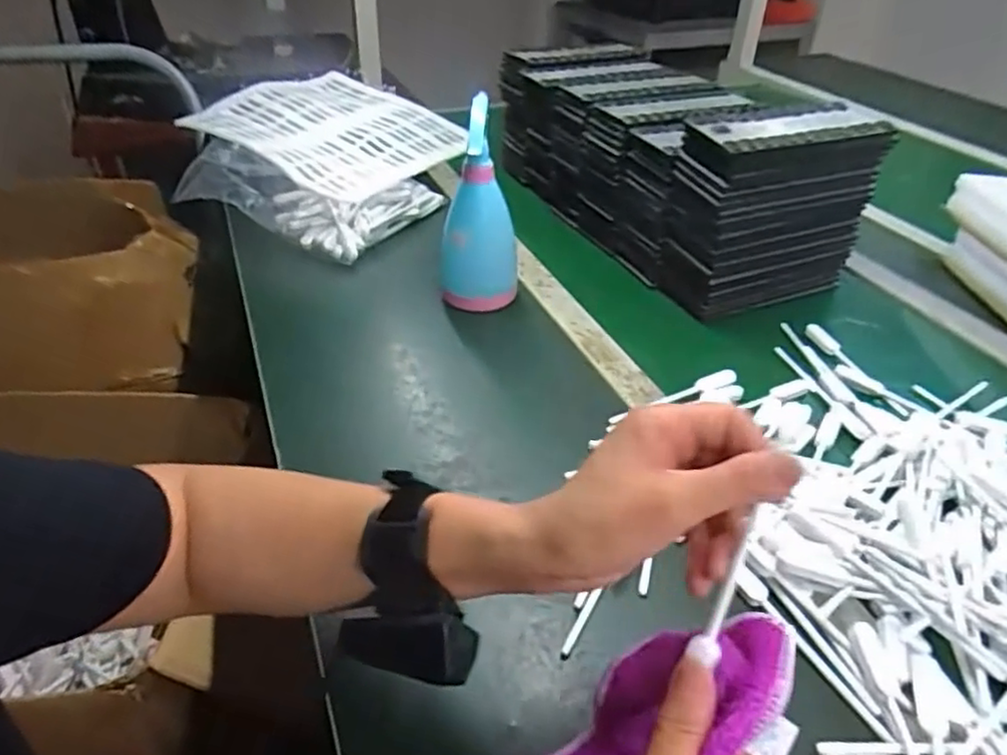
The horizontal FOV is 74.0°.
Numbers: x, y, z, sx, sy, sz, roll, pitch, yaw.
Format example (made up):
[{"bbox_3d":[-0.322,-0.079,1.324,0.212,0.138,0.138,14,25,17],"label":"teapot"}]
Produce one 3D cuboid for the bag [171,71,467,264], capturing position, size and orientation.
[{"bbox_3d":[-0.237,-0.313,0.931,0.308,0.106,0.320,20,42,22],"label":"bag"}]

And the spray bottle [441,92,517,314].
[{"bbox_3d":[-0.025,-0.169,0.691,0.079,0.185,0.087,1,38,0],"label":"spray bottle"}]

